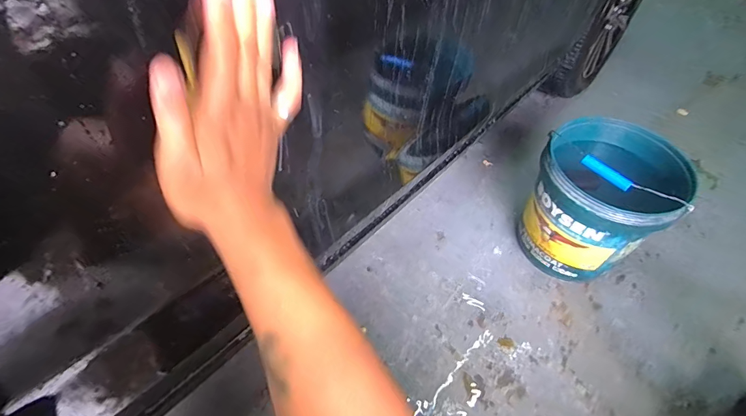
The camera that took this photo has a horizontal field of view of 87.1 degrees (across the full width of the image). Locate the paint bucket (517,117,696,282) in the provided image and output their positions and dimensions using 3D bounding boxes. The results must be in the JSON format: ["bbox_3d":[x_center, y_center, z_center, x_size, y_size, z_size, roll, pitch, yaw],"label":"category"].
[{"bbox_3d":[0.534,-0.022,0.958,0.301,0.377,0.287,1,49,-1],"label":"paint bucket"}]

